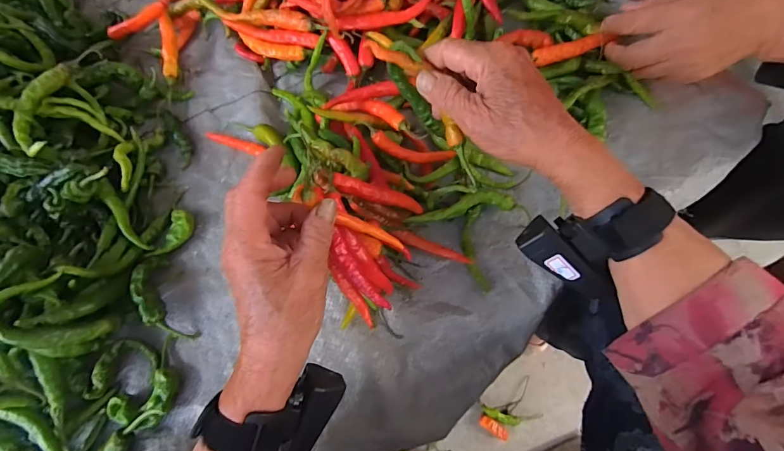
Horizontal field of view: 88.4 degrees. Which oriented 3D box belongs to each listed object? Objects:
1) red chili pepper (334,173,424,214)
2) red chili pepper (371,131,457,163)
[{"bbox_3d":[-0.008,-0.025,0.350,0.096,0.010,0.014,16,73,-35],"label":"red chili pepper"},{"bbox_3d":[0.020,-0.072,0.392,0.081,0.011,0.018,12,76,-10],"label":"red chili pepper"}]

